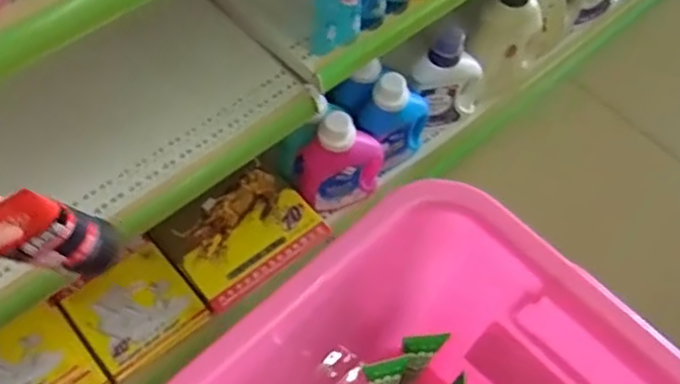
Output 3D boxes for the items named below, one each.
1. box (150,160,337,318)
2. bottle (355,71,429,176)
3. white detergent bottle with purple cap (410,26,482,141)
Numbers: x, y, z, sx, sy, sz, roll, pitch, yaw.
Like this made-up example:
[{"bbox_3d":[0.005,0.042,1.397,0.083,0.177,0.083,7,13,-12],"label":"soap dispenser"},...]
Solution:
[{"bbox_3d":[-0.166,0.066,1.091,0.233,0.034,0.191,-35,67,-21],"label":"box"},{"bbox_3d":[0.099,-0.129,1.121,0.129,0.199,0.072,-32,66,-20],"label":"bottle"},{"bbox_3d":[0.199,-0.214,1.179,0.144,0.227,0.071,-24,63,-16],"label":"white detergent bottle with purple cap"}]

